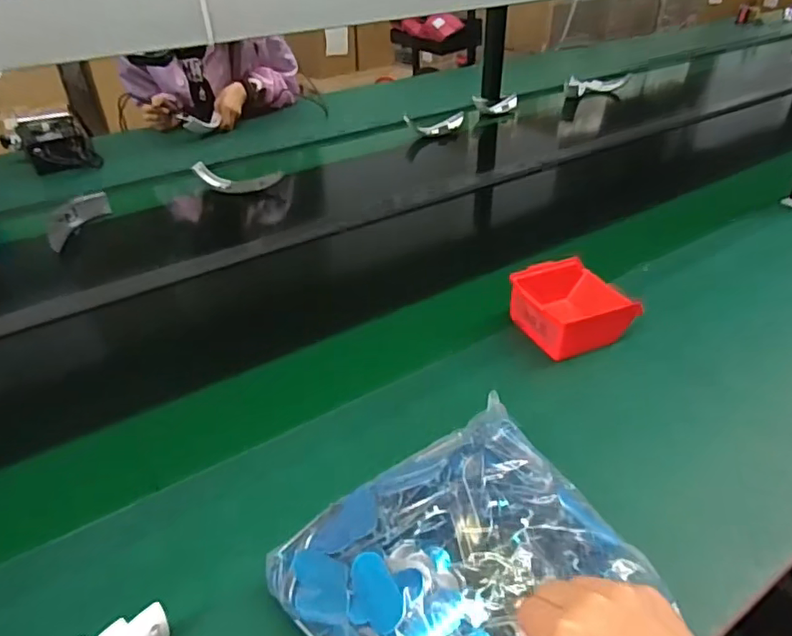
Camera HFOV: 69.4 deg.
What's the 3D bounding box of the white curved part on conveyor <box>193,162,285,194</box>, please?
[{"bbox_3d":[-0.326,-0.295,1.199,0.172,0.067,0.029,-7,37,-7],"label":"white curved part on conveyor"}]

